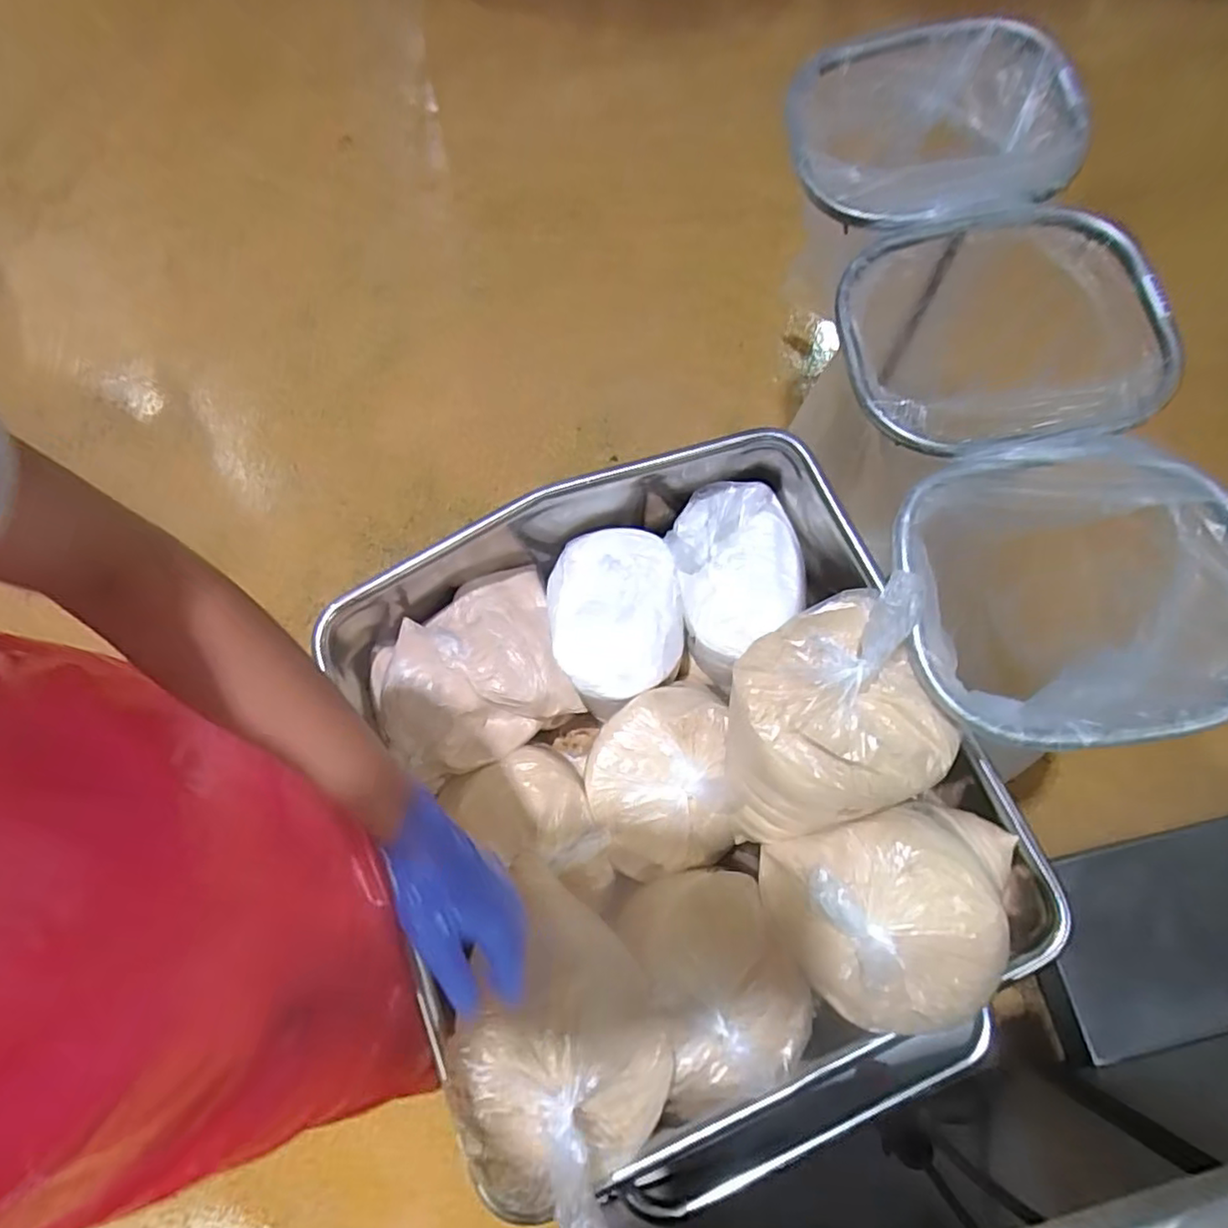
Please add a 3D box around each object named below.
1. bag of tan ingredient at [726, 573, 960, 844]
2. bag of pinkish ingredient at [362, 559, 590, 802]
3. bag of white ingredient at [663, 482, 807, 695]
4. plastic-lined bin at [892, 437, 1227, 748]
[{"bbox_3d":[0.217,0.116,0.692,0.217,0.227,0.210,-29,73,-9],"label":"bag of tan ingredient"},{"bbox_3d":[-0.186,0.076,0.873,0.258,0.086,0.222,-30,73,-9],"label":"bag of pinkish ingredient"},{"bbox_3d":[0.175,-0.044,0.933,0.171,0.119,0.250,-14,71,-4],"label":"bag of white ingredient"},{"bbox_3d":[0.467,0.027,0.830,0.375,0.419,0.310,-6,71,-2],"label":"plastic-lined bin"}]

